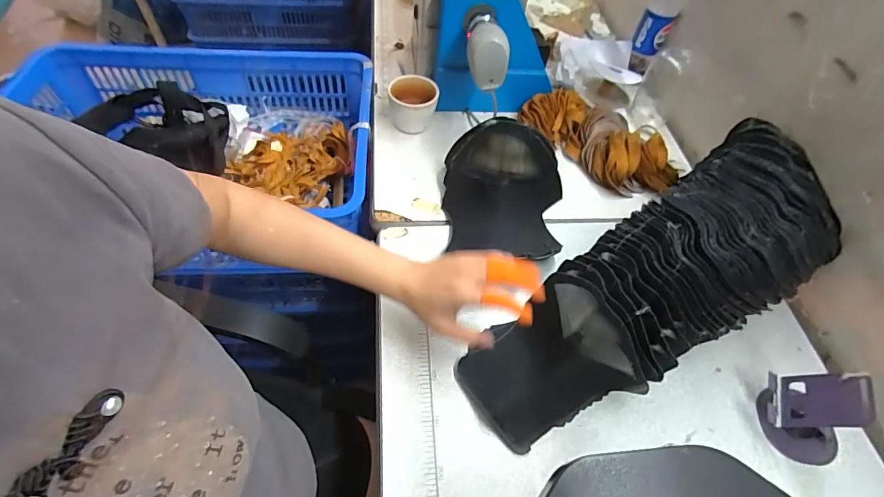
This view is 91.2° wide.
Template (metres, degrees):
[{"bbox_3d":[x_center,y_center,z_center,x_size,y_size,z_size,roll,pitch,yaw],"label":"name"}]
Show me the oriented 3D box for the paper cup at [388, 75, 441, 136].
[{"bbox_3d":[-0.047,-0.240,0.726,0.078,0.071,0.075,2,54,-3],"label":"paper cup"}]

